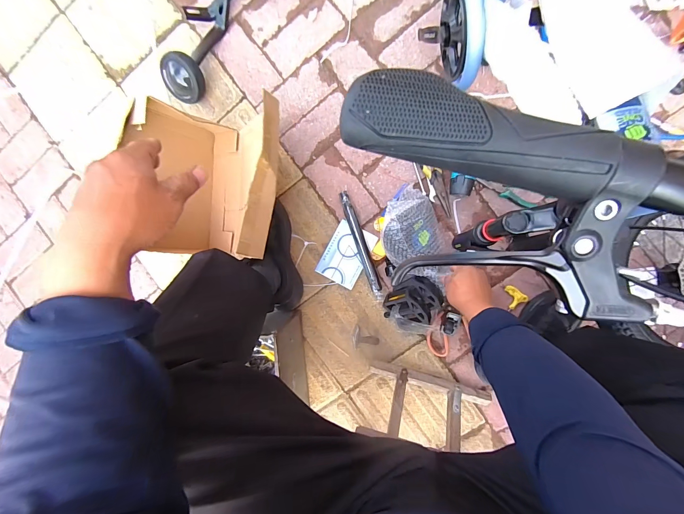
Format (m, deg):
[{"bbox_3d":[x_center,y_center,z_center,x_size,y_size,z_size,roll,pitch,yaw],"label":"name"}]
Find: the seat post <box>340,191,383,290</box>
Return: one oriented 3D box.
[{"bbox_3d":[0.044,-0.037,0.718,0.025,0.030,0.244,-19,90,8],"label":"seat post"}]

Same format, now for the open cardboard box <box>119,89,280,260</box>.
[{"bbox_3d":[-0.272,-0.163,0.667,0.318,0.234,0.292,6,93,8],"label":"open cardboard box"}]

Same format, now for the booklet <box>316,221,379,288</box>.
[{"bbox_3d":[0.011,-0.006,0.730,0.100,0.008,0.141,28,90,5],"label":"booklet"}]

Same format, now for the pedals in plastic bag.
[{"bbox_3d":[0.161,0.112,0.696,0.115,0.081,0.140,18,95,7],"label":"pedals in plastic bag"}]

